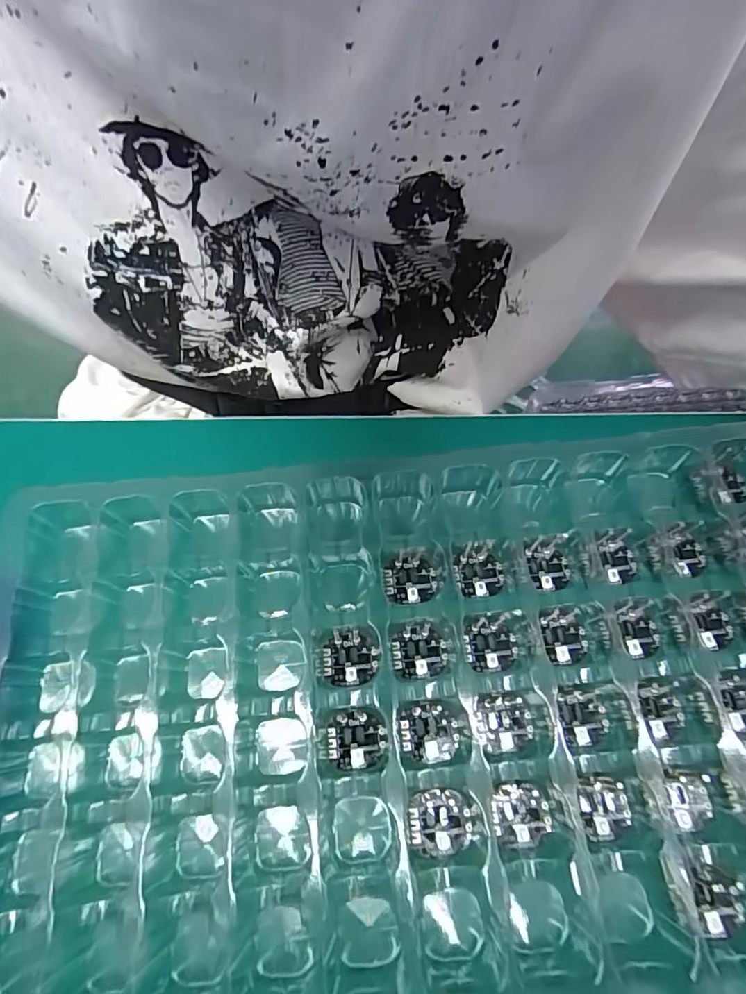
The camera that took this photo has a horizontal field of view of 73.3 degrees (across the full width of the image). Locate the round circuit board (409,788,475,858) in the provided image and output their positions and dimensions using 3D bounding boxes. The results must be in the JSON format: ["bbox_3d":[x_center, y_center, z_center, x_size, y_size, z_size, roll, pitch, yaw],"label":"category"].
[{"bbox_3d":[0.026,0.126,0.195,0.024,0.004,0.022,0,68,1],"label":"round circuit board"}]

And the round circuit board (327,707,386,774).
[{"bbox_3d":[-0.007,0.100,0.207,0.024,0.004,0.023,0,68,1],"label":"round circuit board"}]

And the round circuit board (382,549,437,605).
[{"bbox_3d":[0.017,0.037,0.231,0.024,0.005,0.023,0,68,1],"label":"round circuit board"}]

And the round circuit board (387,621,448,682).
[{"bbox_3d":[0.019,0.067,0.219,0.024,0.004,0.023,0,68,1],"label":"round circuit board"}]

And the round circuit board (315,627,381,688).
[{"bbox_3d":[-0.011,0.069,0.218,0.027,0.004,0.024,2,68,2],"label":"round circuit board"}]

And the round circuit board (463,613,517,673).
[{"bbox_3d":[0.051,0.064,0.219,0.022,0.006,0.023,0,68,1],"label":"round circuit board"}]

